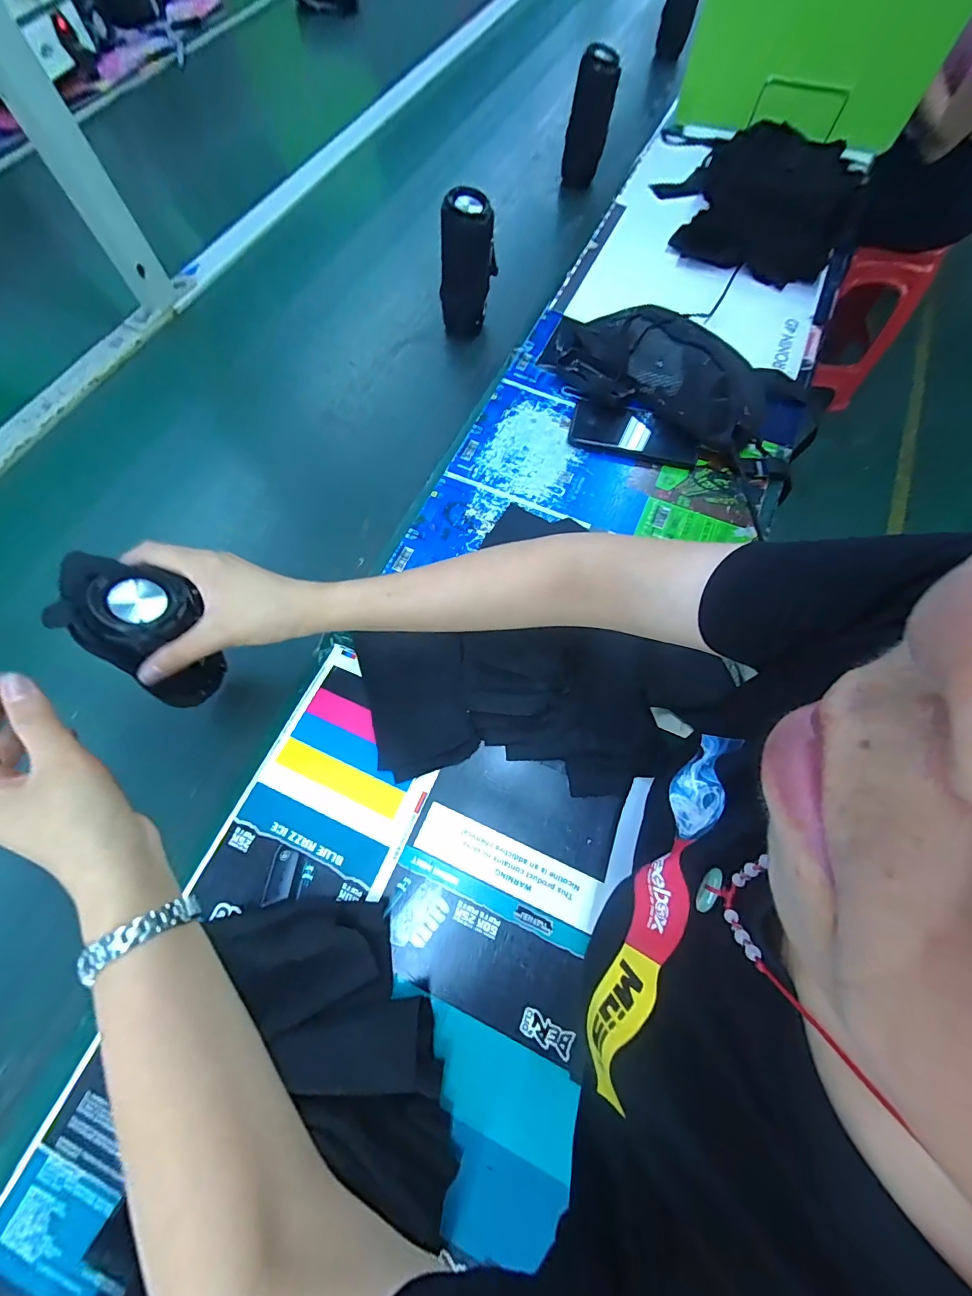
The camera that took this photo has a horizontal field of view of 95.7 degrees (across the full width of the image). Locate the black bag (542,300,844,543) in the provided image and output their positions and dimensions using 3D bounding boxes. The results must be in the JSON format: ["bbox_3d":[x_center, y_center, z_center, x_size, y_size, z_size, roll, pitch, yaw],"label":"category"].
[{"bbox_3d":[0.243,-0.350,0.571,0.358,0.076,0.201,33,71,11],"label":"black bag"}]

